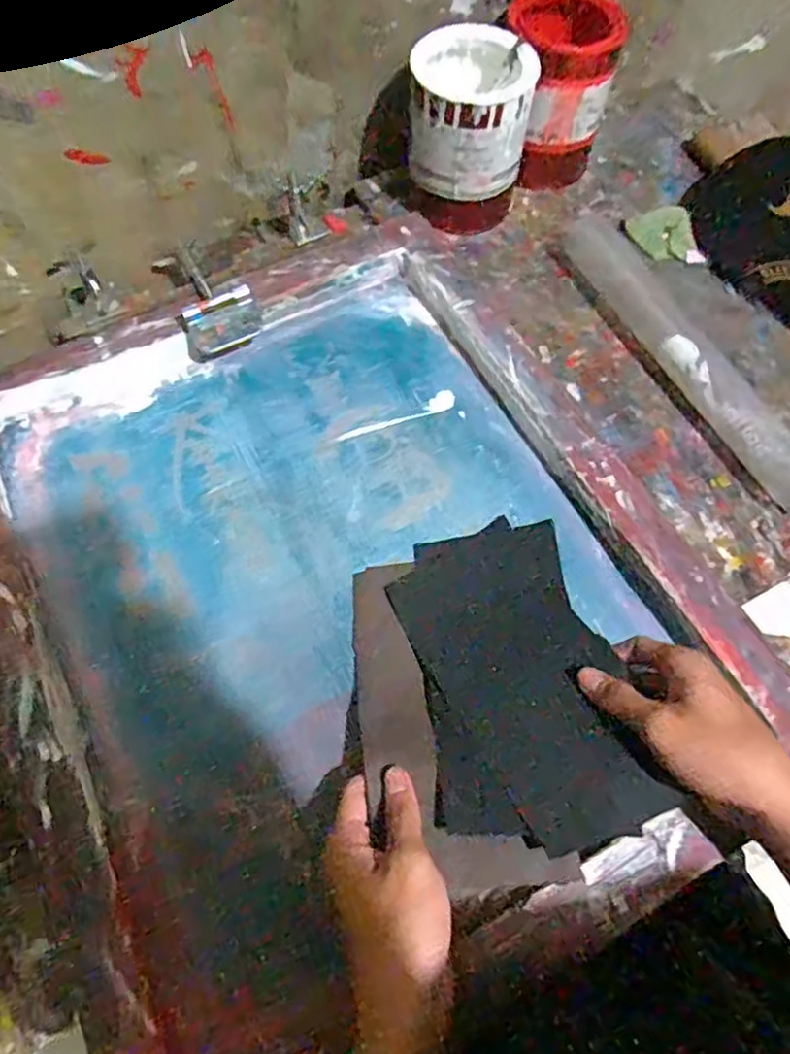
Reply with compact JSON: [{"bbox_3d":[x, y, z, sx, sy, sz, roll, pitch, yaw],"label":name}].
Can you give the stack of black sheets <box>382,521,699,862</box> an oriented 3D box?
[{"bbox_3d":[0.081,0.096,0.463,0.139,0.044,0.228,-12,63,-8],"label":"stack of black sheets"}]

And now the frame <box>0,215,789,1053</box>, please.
[{"bbox_3d":[-0.038,0.024,0.493,0.480,0.035,0.552,-25,66,-14],"label":"frame"}]

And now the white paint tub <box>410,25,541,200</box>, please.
[{"bbox_3d":[0.070,-0.379,0.626,0.104,0.092,0.110,0,64,0],"label":"white paint tub"}]

